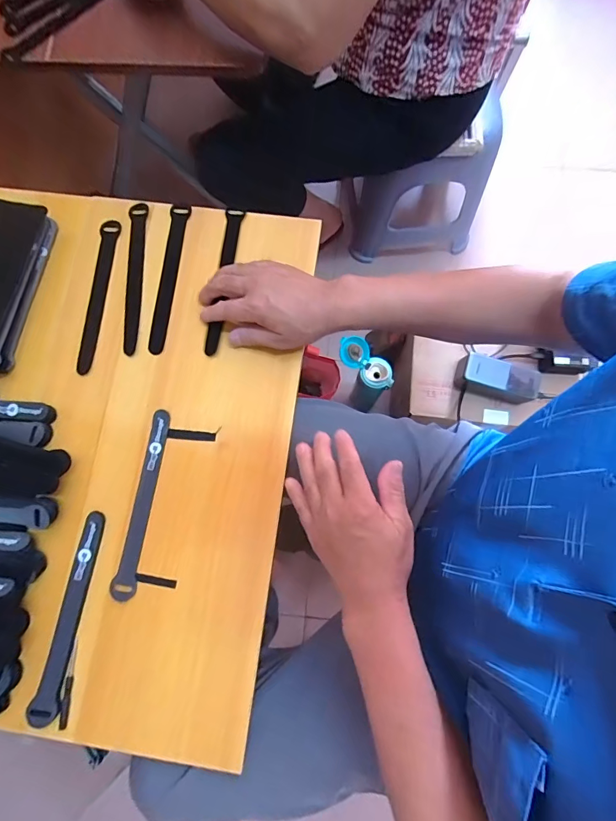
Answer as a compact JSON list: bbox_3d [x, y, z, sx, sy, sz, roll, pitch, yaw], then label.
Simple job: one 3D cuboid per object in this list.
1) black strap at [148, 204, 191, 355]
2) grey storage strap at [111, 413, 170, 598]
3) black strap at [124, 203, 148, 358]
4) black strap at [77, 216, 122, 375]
[{"bbox_3d":[-0.171,-0.163,0.469,0.023,0.008,0.192,6,79,2],"label":"black strap"},{"bbox_3d":[-0.178,0.099,0.419,0.024,0.008,0.197,10,80,3],"label":"grey storage strap"},{"bbox_3d":[-0.213,-0.164,0.471,0.021,0.008,0.195,0,79,1],"label":"black strap"},{"bbox_3d":[-0.256,-0.140,0.467,0.023,0.007,0.195,6,79,2],"label":"black strap"}]

